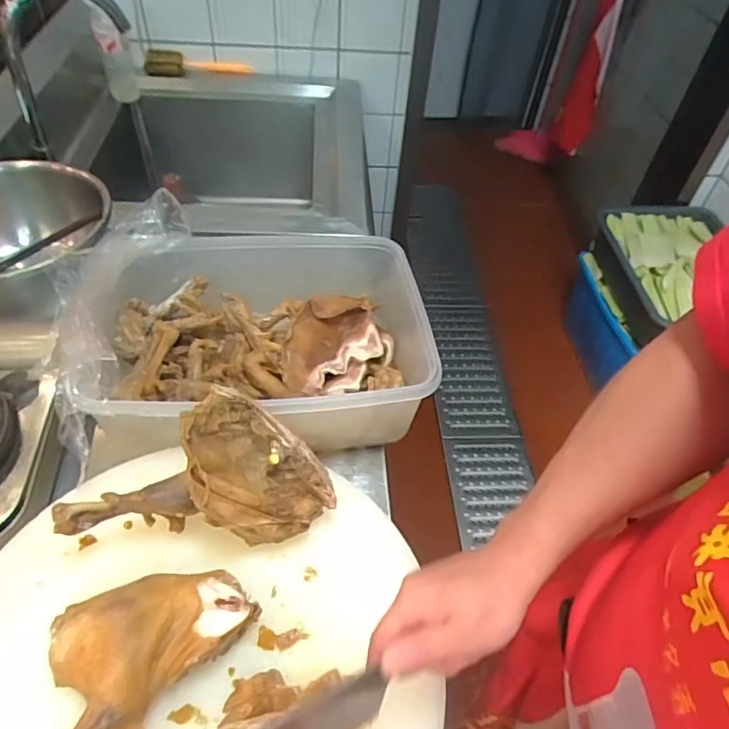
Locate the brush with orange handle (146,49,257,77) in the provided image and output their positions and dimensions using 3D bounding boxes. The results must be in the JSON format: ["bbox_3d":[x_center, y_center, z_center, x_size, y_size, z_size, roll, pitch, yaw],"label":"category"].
[{"bbox_3d":[-0.426,-0.776,1.381,0.269,0.046,0.056,-7,50,-11],"label":"brush with orange handle"}]

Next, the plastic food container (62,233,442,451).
[{"bbox_3d":[-0.121,-0.035,0.658,0.392,0.134,0.292,-2,49,-7],"label":"plastic food container"}]

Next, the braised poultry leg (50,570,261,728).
[{"bbox_3d":[-0.208,0.246,0.420,0.125,0.053,0.234,33,54,22],"label":"braised poultry leg"}]

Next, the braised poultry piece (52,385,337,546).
[{"bbox_3d":[-0.146,0.095,0.495,0.224,0.085,0.107,0,49,-4],"label":"braised poultry piece"}]

